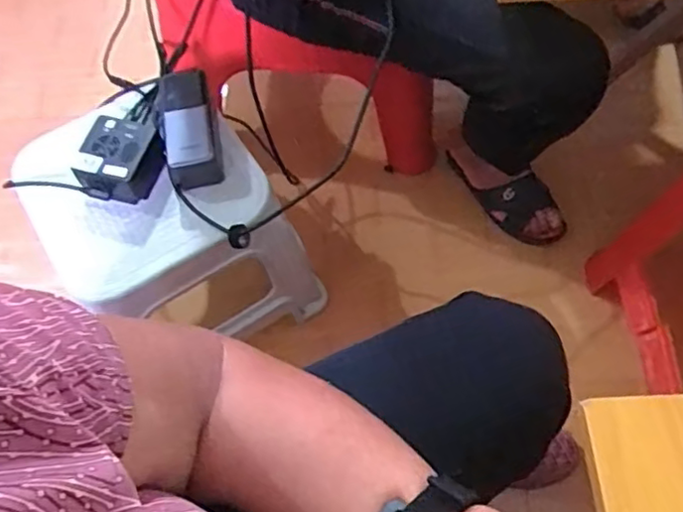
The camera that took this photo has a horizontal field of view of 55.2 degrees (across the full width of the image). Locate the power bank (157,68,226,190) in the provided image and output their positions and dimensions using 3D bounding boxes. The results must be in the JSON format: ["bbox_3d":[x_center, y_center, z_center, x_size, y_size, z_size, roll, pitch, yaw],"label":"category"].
[{"bbox_3d":[-0.169,-0.144,0.724,0.059,0.031,0.138,-14,79,-4],"label":"power bank"}]

